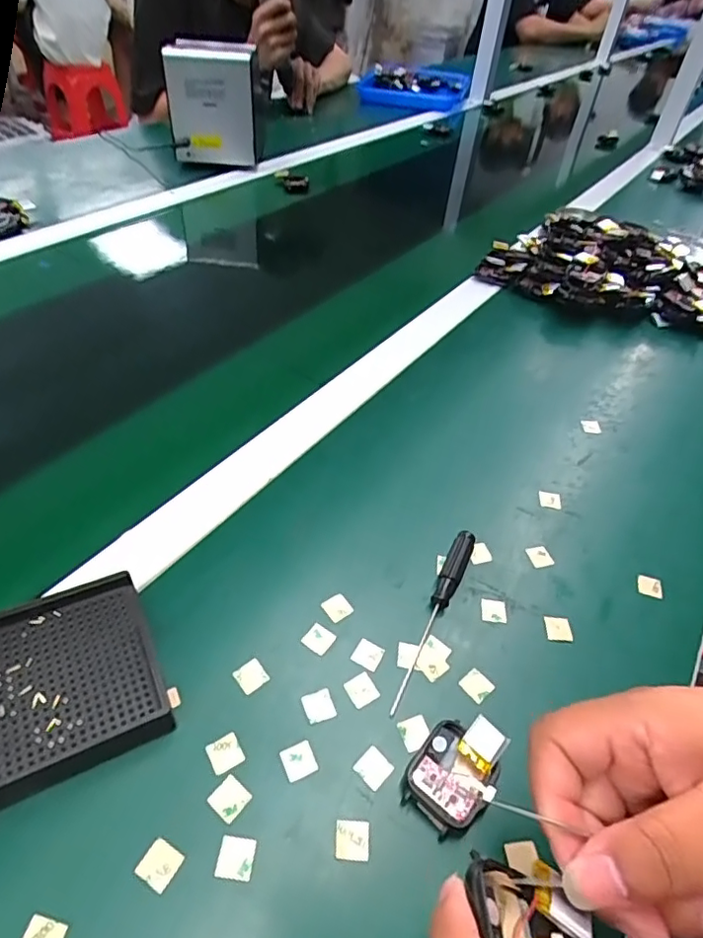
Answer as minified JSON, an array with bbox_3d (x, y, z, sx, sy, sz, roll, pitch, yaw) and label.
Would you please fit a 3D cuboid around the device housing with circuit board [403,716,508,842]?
[{"bbox_3d":[0.053,0.150,0.276,0.037,0.018,0.050,30,49,21],"label":"device housing with circuit board"}]

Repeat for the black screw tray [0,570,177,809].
[{"bbox_3d":[-0.171,0.116,0.279,0.137,0.023,0.092,-18,50,-23],"label":"black screw tray"}]

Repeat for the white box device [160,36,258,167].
[{"bbox_3d":[-0.210,-0.554,0.852,0.132,0.156,0.093,-1,45,-8],"label":"white box device"}]

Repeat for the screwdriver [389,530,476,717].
[{"bbox_3d":[0.052,0.088,0.339,0.014,0.015,0.129,22,46,14],"label":"screwdriver"}]

